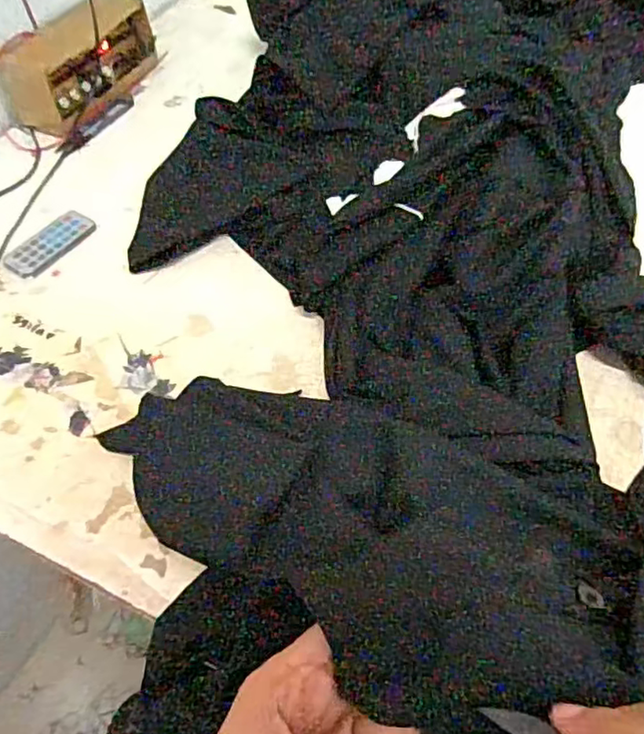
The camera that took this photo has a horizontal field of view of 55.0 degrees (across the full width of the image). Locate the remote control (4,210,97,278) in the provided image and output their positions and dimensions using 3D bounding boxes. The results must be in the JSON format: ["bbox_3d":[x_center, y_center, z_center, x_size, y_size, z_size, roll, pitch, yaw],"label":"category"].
[{"bbox_3d":[-0.256,-0.115,0.583,0.037,0.015,0.085,28,61,22],"label":"remote control"}]

